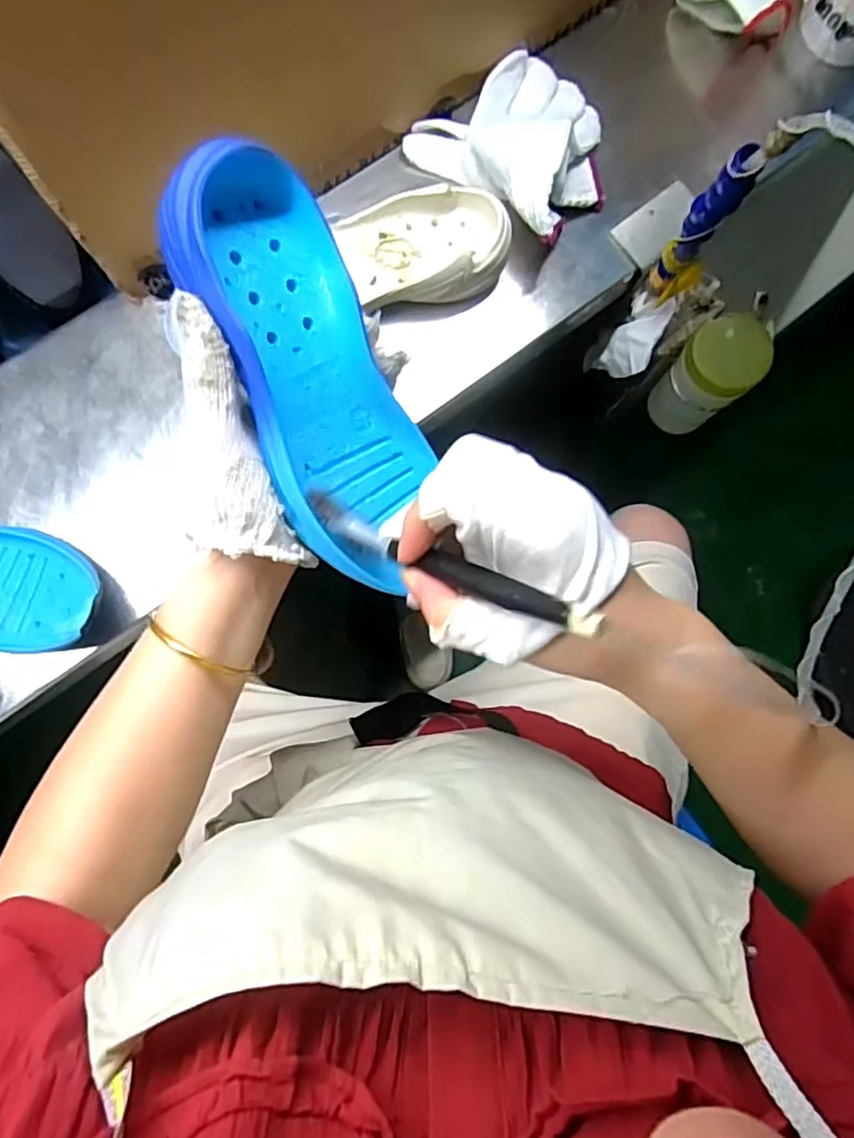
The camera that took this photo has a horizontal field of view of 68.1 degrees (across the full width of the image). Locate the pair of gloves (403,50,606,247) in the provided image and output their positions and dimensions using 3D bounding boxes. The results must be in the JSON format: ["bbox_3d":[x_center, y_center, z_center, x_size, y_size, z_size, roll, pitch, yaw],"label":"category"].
[{"bbox_3d":[0.091,-0.373,0.545,0.159,0.054,0.162,45,81,3],"label":"pair of gloves"}]

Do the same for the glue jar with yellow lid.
[{"bbox_3d":[0.286,-0.196,0.651,0.072,0.130,0.071,1,82,-4],"label":"glue jar with yellow lid"}]

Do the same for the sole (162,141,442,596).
[{"bbox_3d":[-0.059,-0.094,0.320,0.077,0.045,0.199,-35,112,-32],"label":"sole"}]

